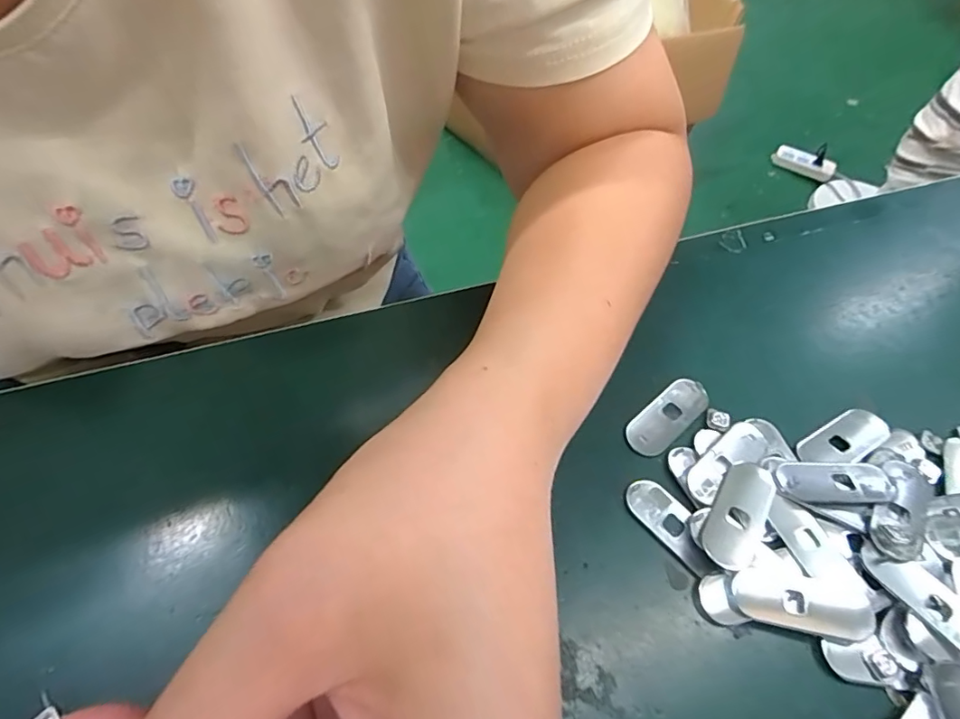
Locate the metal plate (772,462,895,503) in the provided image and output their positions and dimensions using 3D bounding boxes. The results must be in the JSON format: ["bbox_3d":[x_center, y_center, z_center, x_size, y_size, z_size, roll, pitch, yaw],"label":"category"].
[{"bbox_3d":[0.152,0.053,0.217,0.049,0.004,0.017,5,57,-2],"label":"metal plate"}]

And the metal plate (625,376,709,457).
[{"bbox_3d":[0.089,0.026,0.237,0.048,0.006,0.020,-36,67,-24],"label":"metal plate"}]

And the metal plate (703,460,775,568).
[{"bbox_3d":[0.107,0.063,0.208,0.019,0.004,0.049,32,60,14],"label":"metal plate"}]

